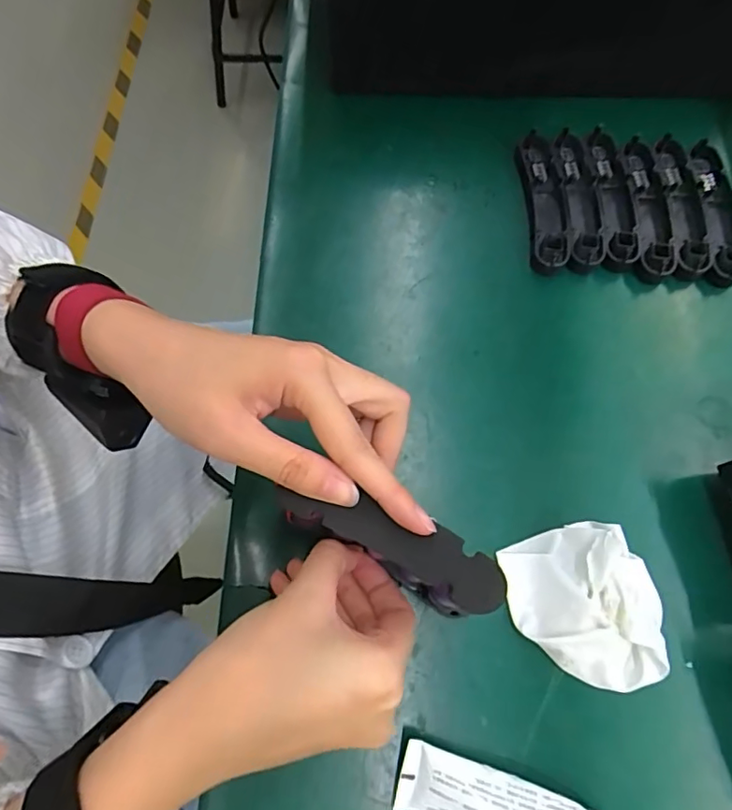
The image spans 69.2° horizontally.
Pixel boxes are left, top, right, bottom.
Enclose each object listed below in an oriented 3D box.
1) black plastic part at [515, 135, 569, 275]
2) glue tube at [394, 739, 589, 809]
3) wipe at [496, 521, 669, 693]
[{"bbox_3d":[0.136,-0.159,0.411,0.025,0.021,0.123,-2,71,0],"label":"black plastic part"},{"bbox_3d":[0.089,0.216,0.275,0.148,0.023,0.034,18,72,6],"label":"glue tube"},{"bbox_3d":[0.125,0.117,0.307,0.073,0.034,0.090,-12,71,-4],"label":"wipe"}]

